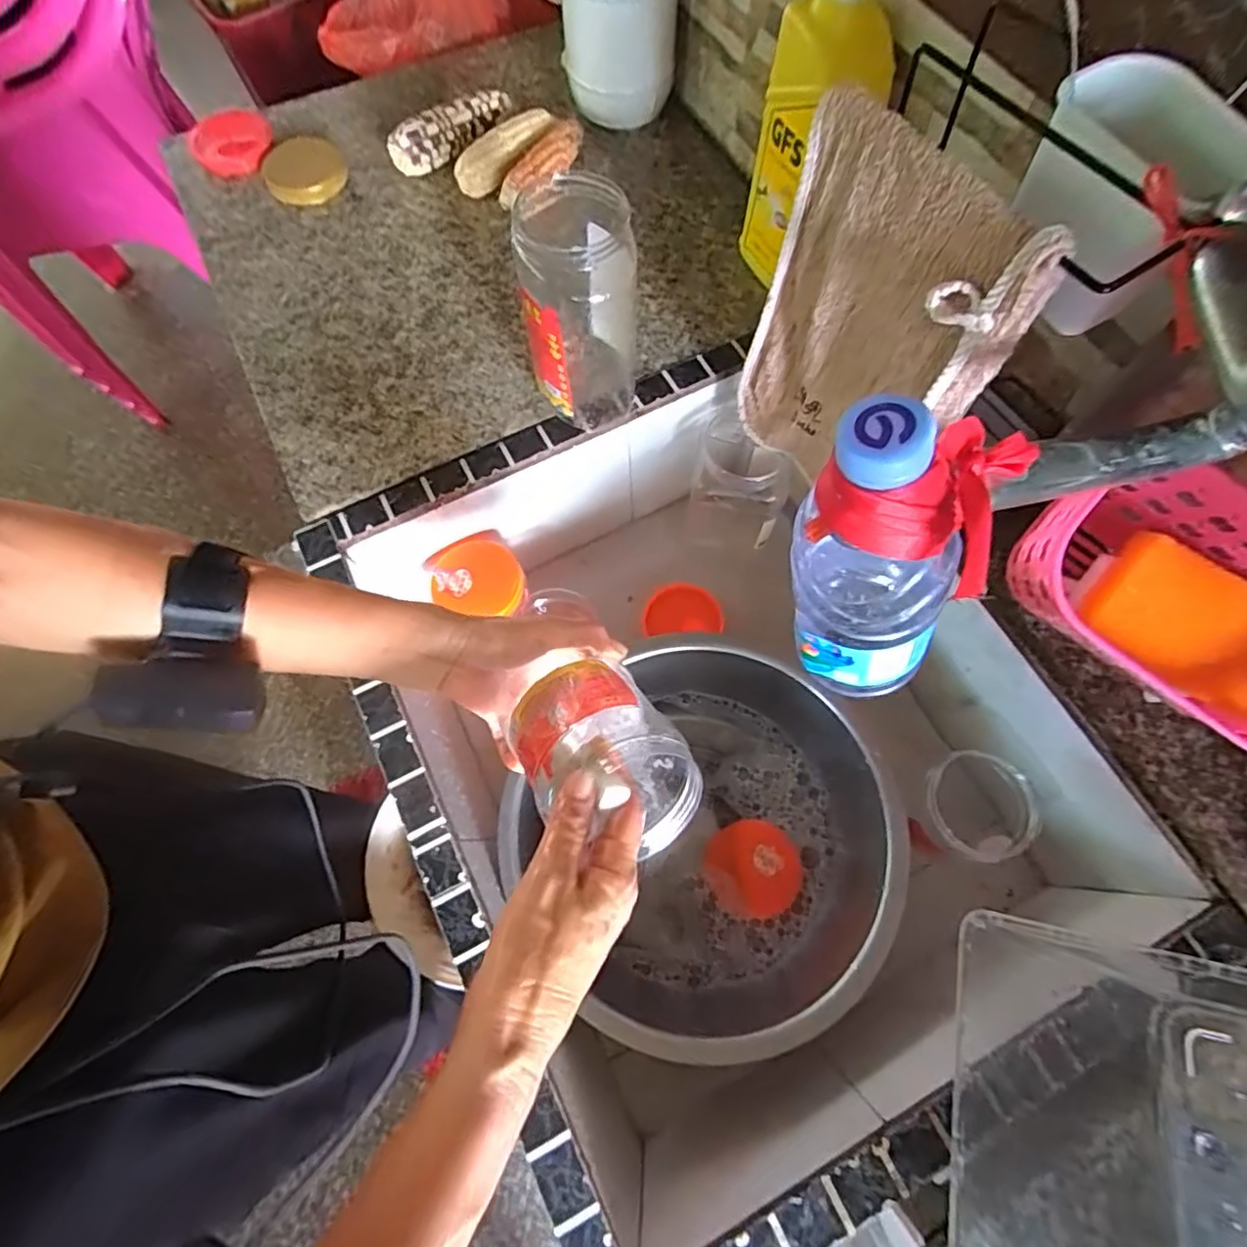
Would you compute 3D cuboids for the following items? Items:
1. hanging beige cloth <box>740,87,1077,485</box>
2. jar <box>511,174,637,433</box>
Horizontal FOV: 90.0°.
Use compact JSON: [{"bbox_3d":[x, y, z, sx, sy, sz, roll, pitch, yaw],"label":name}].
[{"bbox_3d":[0.161,-0.189,0.445,0.028,0.273,0.175,-34,72,-10],"label":"hanging beige cloth"},{"bbox_3d":[-0.034,-0.258,0.525,0.086,0.173,0.096,-5,69,0],"label":"jar"}]

